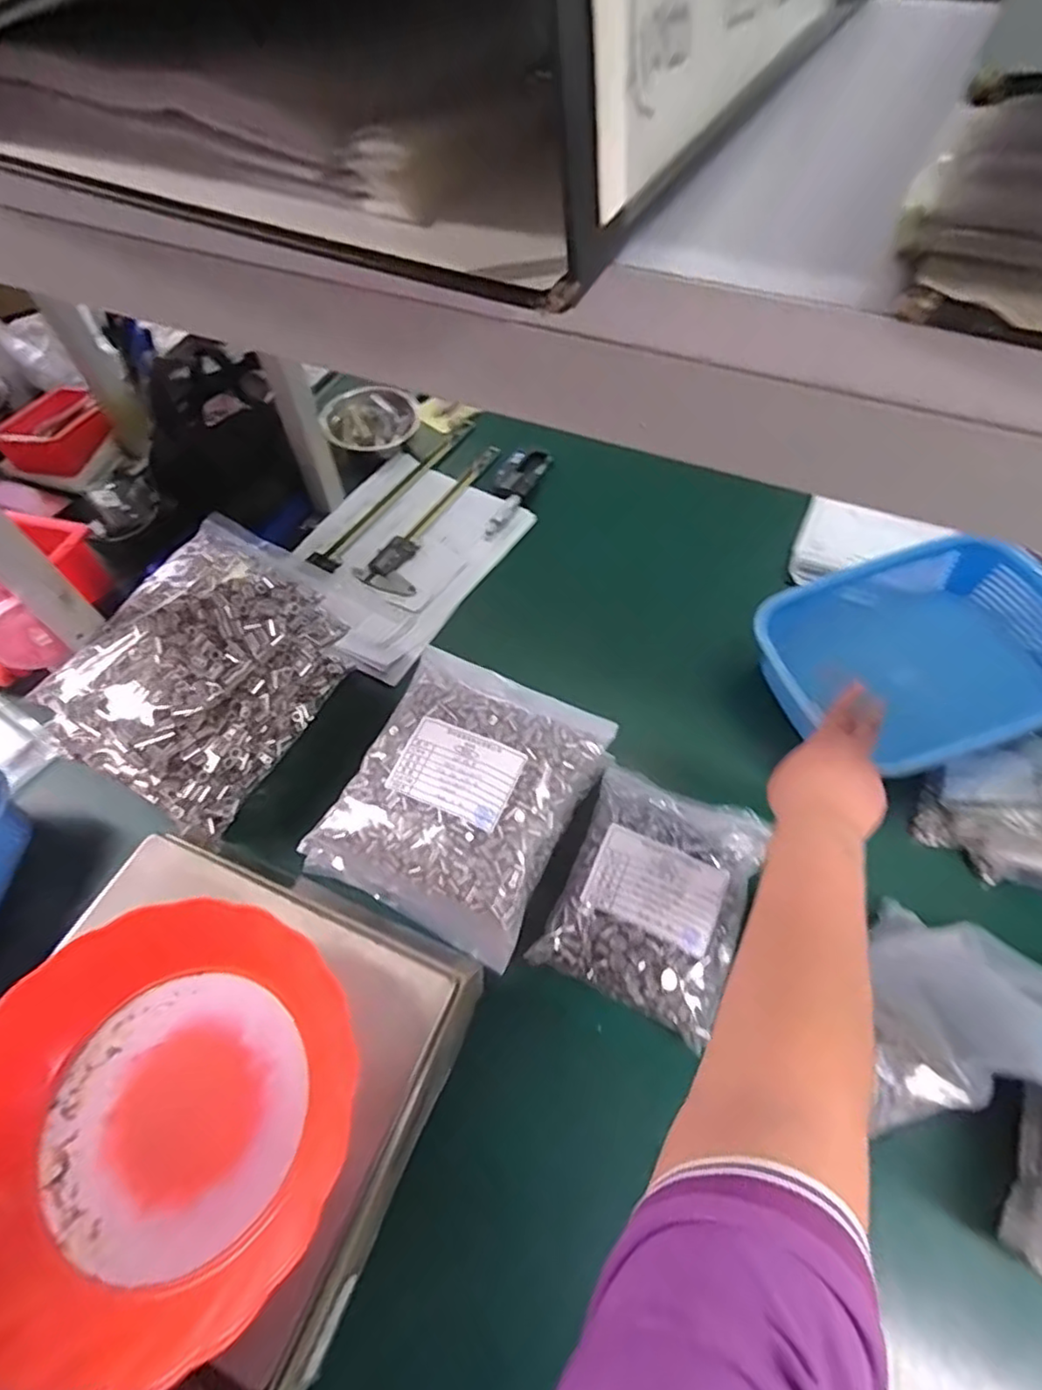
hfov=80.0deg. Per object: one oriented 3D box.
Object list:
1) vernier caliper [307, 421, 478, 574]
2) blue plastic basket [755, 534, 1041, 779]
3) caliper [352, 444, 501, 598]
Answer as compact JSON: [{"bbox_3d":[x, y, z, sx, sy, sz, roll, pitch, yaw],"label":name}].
[{"bbox_3d":[-0.152,-0.260,0.787,0.033,0.006,0.309,27,62,17],"label":"vernier caliper"},{"bbox_3d":[0.399,-0.038,0.619,0.289,0.093,0.217,-21,60,-12],"label":"blue plastic basket"},{"bbox_3d":[-0.090,-0.221,0.761,0.069,0.009,0.273,27,62,17],"label":"caliper"}]

